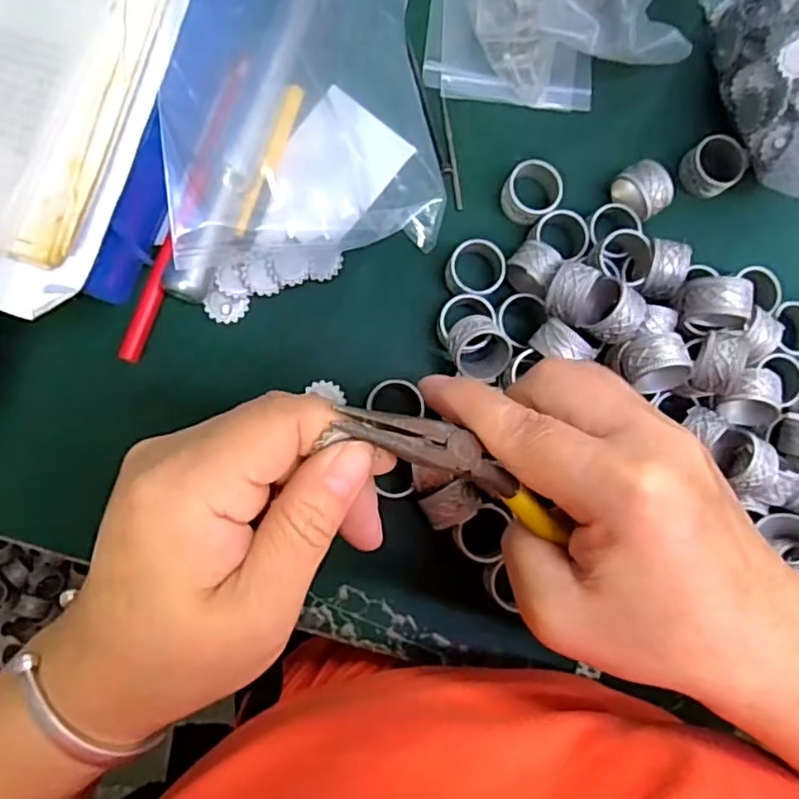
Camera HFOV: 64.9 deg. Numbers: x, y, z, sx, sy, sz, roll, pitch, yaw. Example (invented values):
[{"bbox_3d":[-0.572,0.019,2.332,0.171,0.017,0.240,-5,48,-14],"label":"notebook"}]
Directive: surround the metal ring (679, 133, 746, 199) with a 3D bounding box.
[{"bbox_3d":[0.165,-0.123,0.330,0.029,0.014,0.027,0,86,-5],"label":"metal ring"}]

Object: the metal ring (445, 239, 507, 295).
[{"bbox_3d":[0.037,-0.064,0.313,0.029,0.020,0.029,0,86,-5],"label":"metal ring"}]

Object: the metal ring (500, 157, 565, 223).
[{"bbox_3d":[0.067,-0.105,0.319,0.027,0.016,0.028,0,86,-5],"label":"metal ring"}]

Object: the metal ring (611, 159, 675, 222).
[{"bbox_3d":[0.124,-0.106,0.318,0.017,0.021,0.027,-31,89,-6],"label":"metal ring"}]

